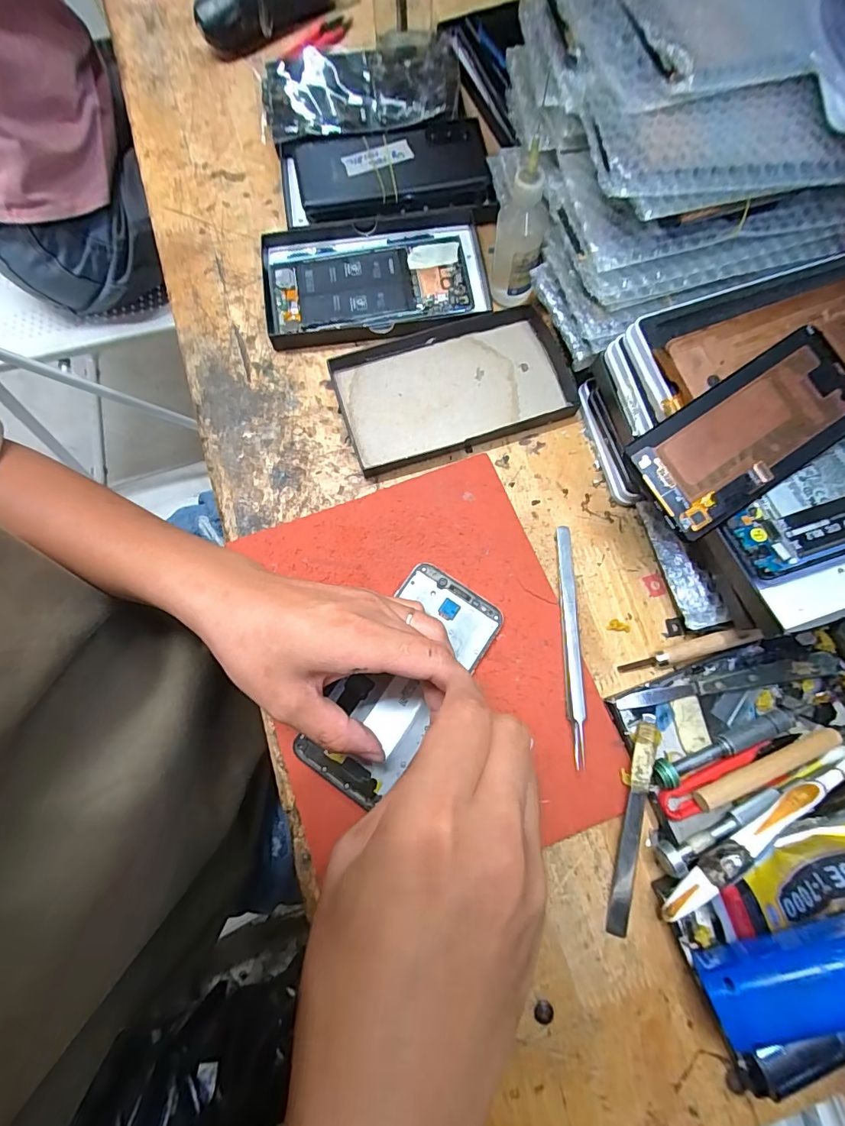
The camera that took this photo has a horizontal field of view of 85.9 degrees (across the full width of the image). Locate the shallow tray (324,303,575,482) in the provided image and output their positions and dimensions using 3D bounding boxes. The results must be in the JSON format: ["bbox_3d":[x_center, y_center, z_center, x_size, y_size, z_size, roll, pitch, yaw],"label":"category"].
[{"bbox_3d":[0.024,-0.135,0.347,0.173,0.017,0.100,-18,77,-3],"label":"shallow tray"}]

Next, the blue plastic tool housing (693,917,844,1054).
[{"bbox_3d":[0.209,0.203,0.225,0.128,0.028,0.029,-27,77,13],"label":"blue plastic tool housing"}]

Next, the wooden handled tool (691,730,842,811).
[{"bbox_3d":[0.208,0.123,0.272,0.099,0.014,0.011,-22,78,-3],"label":"wooden handled tool"}]

